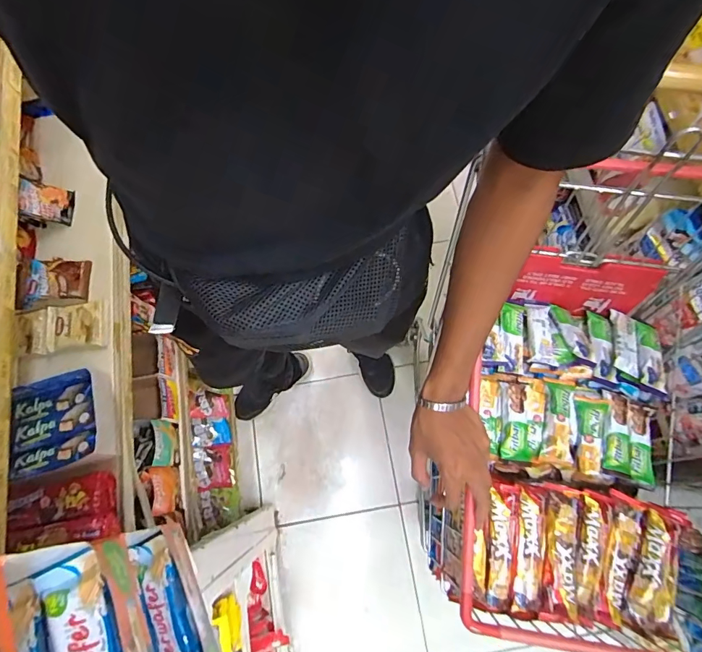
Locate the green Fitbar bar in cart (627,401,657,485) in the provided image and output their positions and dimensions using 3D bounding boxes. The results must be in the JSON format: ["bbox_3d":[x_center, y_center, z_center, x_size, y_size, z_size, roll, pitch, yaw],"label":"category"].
[{"bbox_3d":[0.457,0.182,0.676,0.044,0.023,0.125,13,74,5],"label":"green Fitbar bar in cart"}]

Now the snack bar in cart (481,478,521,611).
[{"bbox_3d":[0.201,0.294,0.571,0.038,0.015,0.157,12,74,5],"label":"snack bar in cart"}]

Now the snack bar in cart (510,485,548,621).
[{"bbox_3d":[0.241,0.304,0.573,0.039,0.014,0.160,12,74,5],"label":"snack bar in cart"}]

